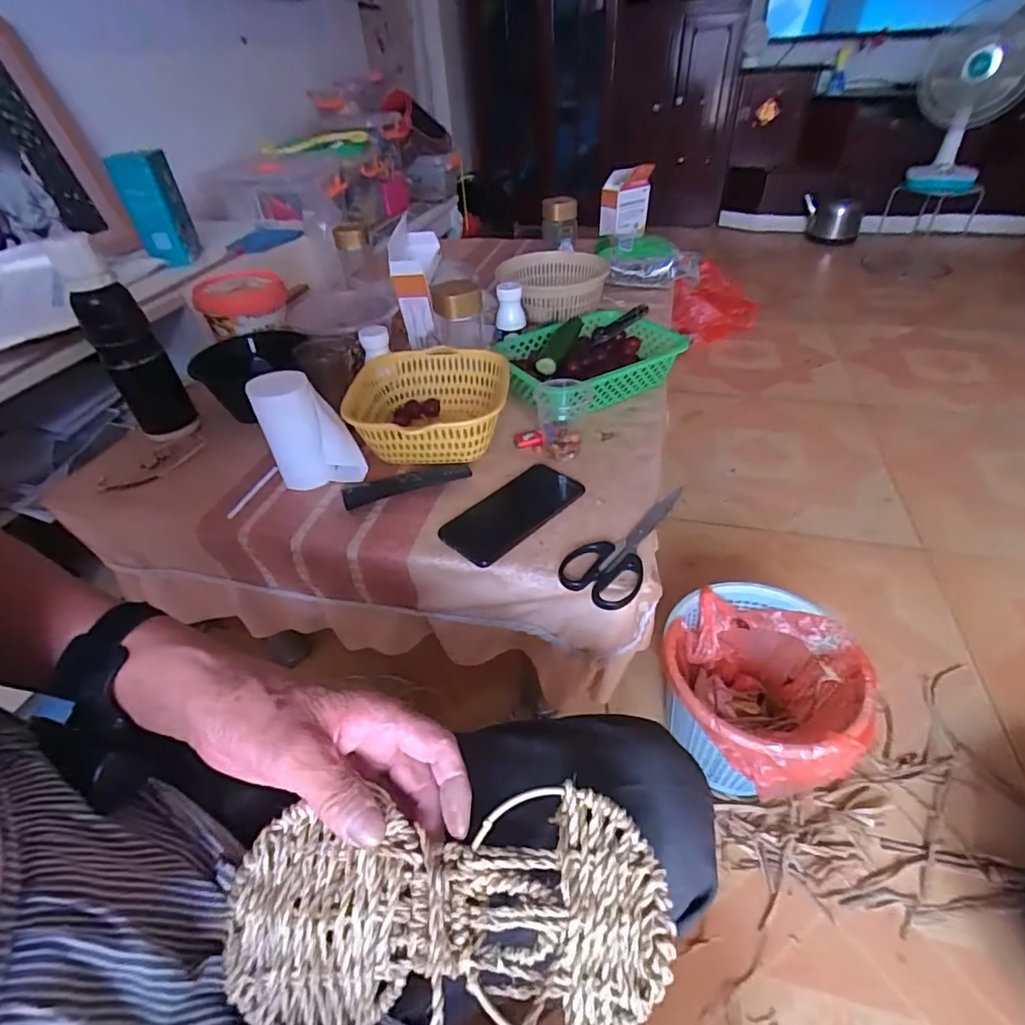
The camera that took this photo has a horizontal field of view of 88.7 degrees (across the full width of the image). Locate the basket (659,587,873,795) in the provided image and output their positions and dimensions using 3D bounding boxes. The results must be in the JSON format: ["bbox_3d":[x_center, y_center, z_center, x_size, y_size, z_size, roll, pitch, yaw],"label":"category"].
[{"bbox_3d":[0.332,0.253,0.732,0.238,0.190,0.245,-2,42,2],"label":"basket"}]

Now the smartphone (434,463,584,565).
[{"bbox_3d":[0.000,-0.002,0.578,0.081,0.009,0.163,31,52,33],"label":"smartphone"}]

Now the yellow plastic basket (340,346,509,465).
[{"bbox_3d":[-0.111,-0.131,0.680,0.201,0.077,0.202,1,42,6],"label":"yellow plastic basket"}]

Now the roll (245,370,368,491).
[{"bbox_3d":[-0.234,-0.086,0.604,0.084,0.128,0.092,-28,47,-24],"label":"roll"}]

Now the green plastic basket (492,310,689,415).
[{"bbox_3d":[0.110,-0.222,0.769,0.255,0.064,0.188,-23,45,-19],"label":"green plastic basket"}]

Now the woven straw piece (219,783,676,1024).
[{"bbox_3d":[-0.035,0.202,0.259,0.215,0.028,0.101,-5,43,3],"label":"woven straw piece"}]

